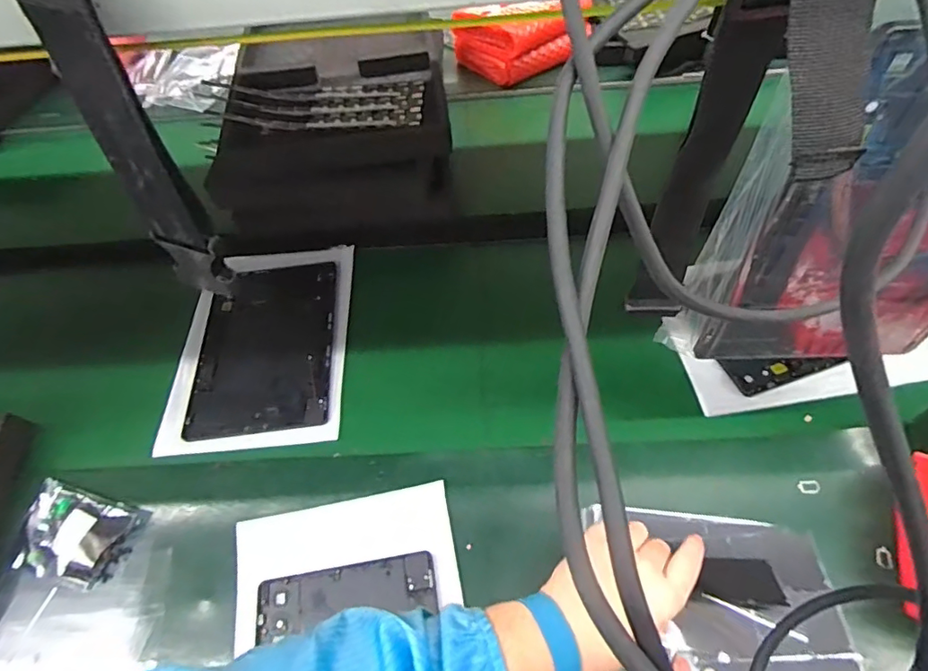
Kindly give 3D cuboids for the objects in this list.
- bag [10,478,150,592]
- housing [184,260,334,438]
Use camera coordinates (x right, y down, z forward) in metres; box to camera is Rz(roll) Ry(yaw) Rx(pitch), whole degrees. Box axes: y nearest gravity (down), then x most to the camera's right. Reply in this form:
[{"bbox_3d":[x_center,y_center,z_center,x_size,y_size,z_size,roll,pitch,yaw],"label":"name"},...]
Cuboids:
[{"bbox_3d":[-0.372,0.192,0.514,0.109,0.029,0.076,10,56,12],"label":"bag"},{"bbox_3d":[-0.233,0.009,0.637,0.155,0.010,0.235,-7,54,0],"label":"housing"}]

